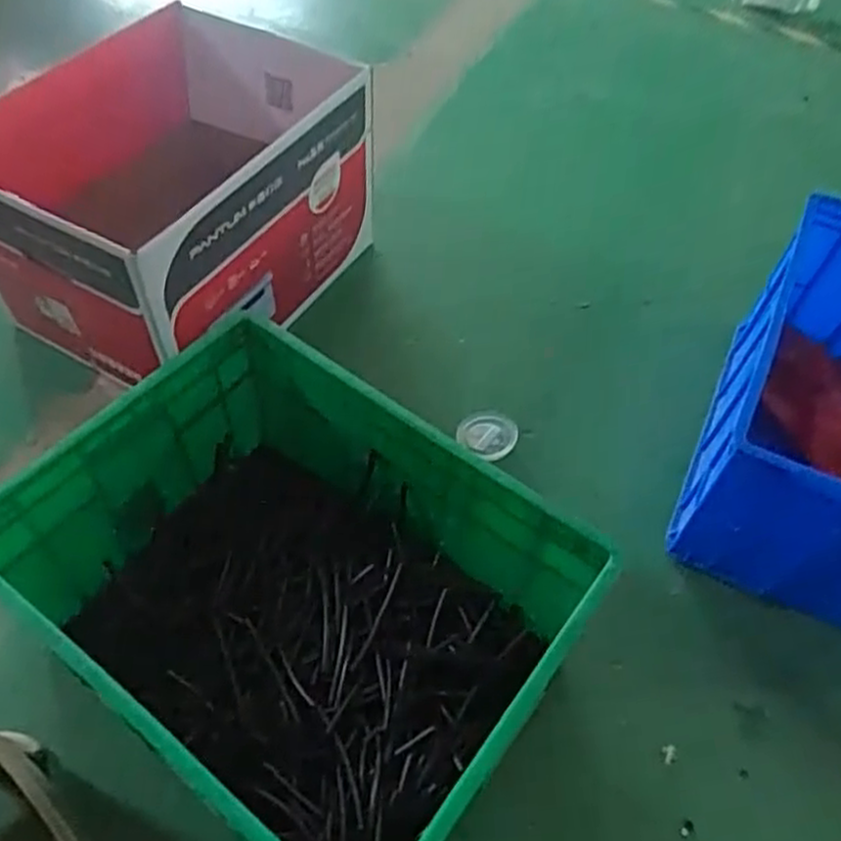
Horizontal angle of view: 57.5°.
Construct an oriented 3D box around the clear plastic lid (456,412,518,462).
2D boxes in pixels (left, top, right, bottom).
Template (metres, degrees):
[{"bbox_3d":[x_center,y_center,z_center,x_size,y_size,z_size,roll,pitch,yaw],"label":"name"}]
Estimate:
[{"bbox_3d":[0.103,0.021,1.152,0.090,0.019,0.079,34,79,32],"label":"clear plastic lid"}]

